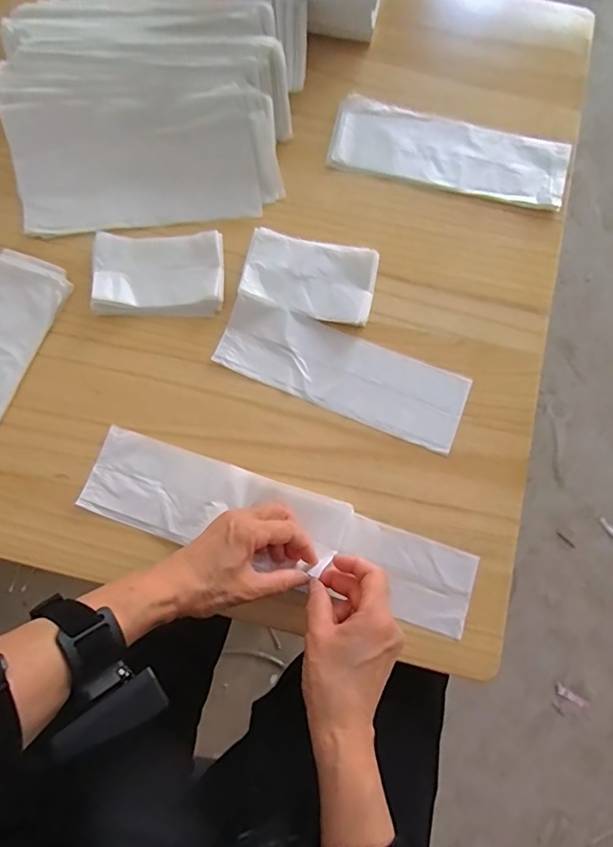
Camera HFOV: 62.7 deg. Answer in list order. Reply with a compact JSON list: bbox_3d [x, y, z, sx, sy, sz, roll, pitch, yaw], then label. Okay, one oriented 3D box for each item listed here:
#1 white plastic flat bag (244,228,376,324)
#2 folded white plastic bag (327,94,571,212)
[{"bbox_3d":[0.004,-0.151,0.516,0.130,0.017,0.083,12,78,4],"label":"white plastic flat bag"},{"bbox_3d":[0.156,-0.297,0.551,0.251,0.011,0.087,13,78,4],"label":"folded white plastic bag"}]

